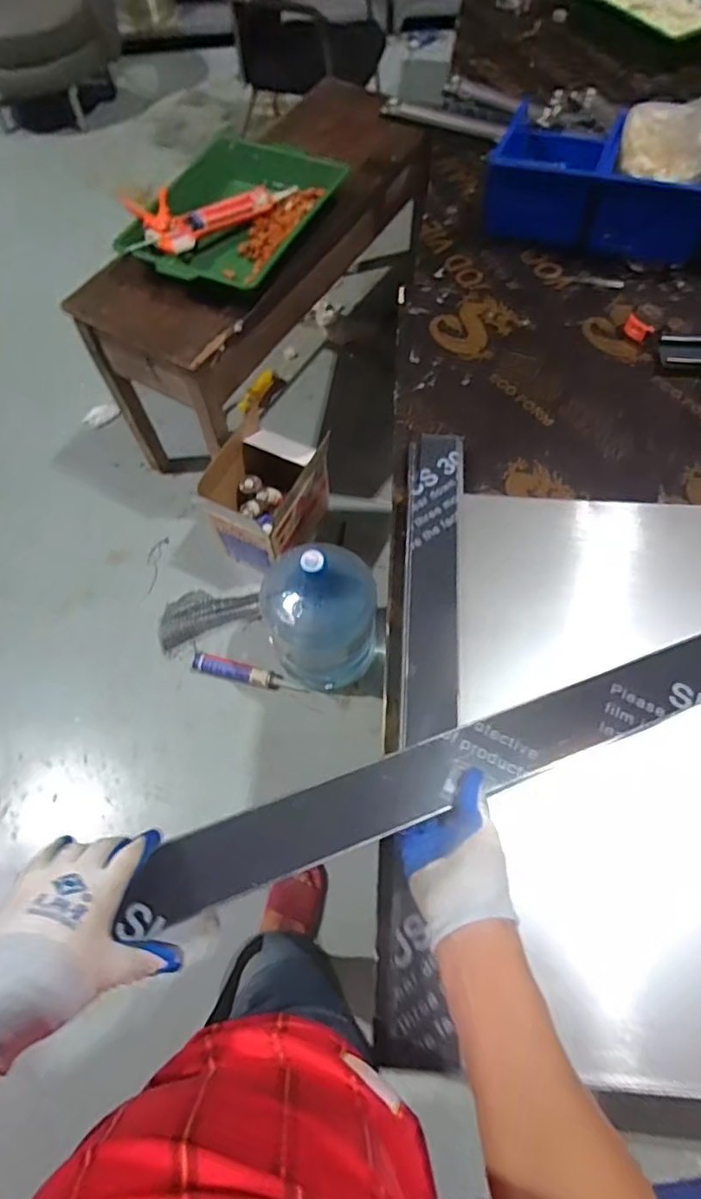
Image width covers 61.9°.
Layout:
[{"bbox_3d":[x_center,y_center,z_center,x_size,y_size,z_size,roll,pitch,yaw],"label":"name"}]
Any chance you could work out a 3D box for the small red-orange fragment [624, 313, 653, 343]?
[{"bbox_3d":[0.513,-0.487,1.046,0.019,0.033,0.054,-30,68,-12],"label":"small red-orange fragment"}]

